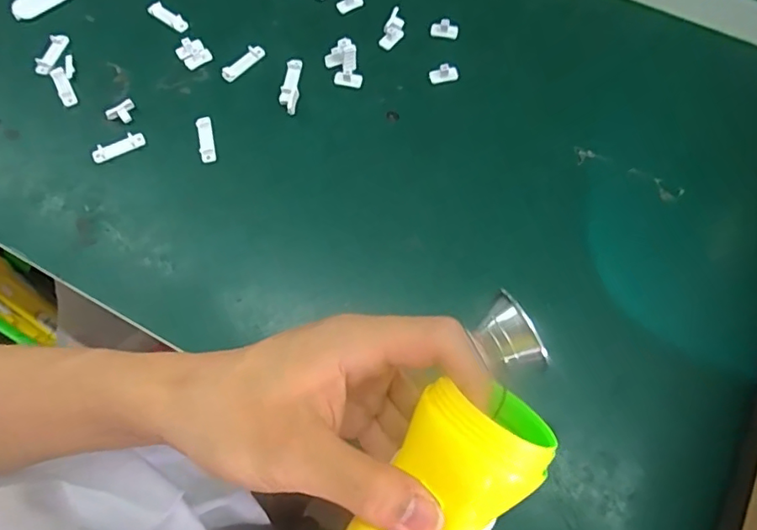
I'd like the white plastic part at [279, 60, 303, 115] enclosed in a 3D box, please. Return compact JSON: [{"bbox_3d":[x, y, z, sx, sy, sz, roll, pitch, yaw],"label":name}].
[{"bbox_3d":[-0.064,-0.131,0.396,0.013,0.008,0.045,2,69,2],"label":"white plastic part"}]

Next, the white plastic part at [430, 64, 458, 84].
[{"bbox_3d":[0.048,-0.140,0.394,0.020,0.012,0.009,-8,72,-2],"label":"white plastic part"}]

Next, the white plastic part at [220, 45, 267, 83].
[{"bbox_3d":[-0.102,-0.152,0.404,0.036,0.004,0.011,-43,74,-13],"label":"white plastic part"}]

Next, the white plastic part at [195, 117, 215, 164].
[{"bbox_3d":[-0.123,-0.090,0.383,0.010,0.006,0.035,-9,69,-2],"label":"white plastic part"}]

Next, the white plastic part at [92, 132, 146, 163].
[{"bbox_3d":[-0.185,-0.084,0.383,0.037,0.006,0.012,-27,71,-9],"label":"white plastic part"}]

